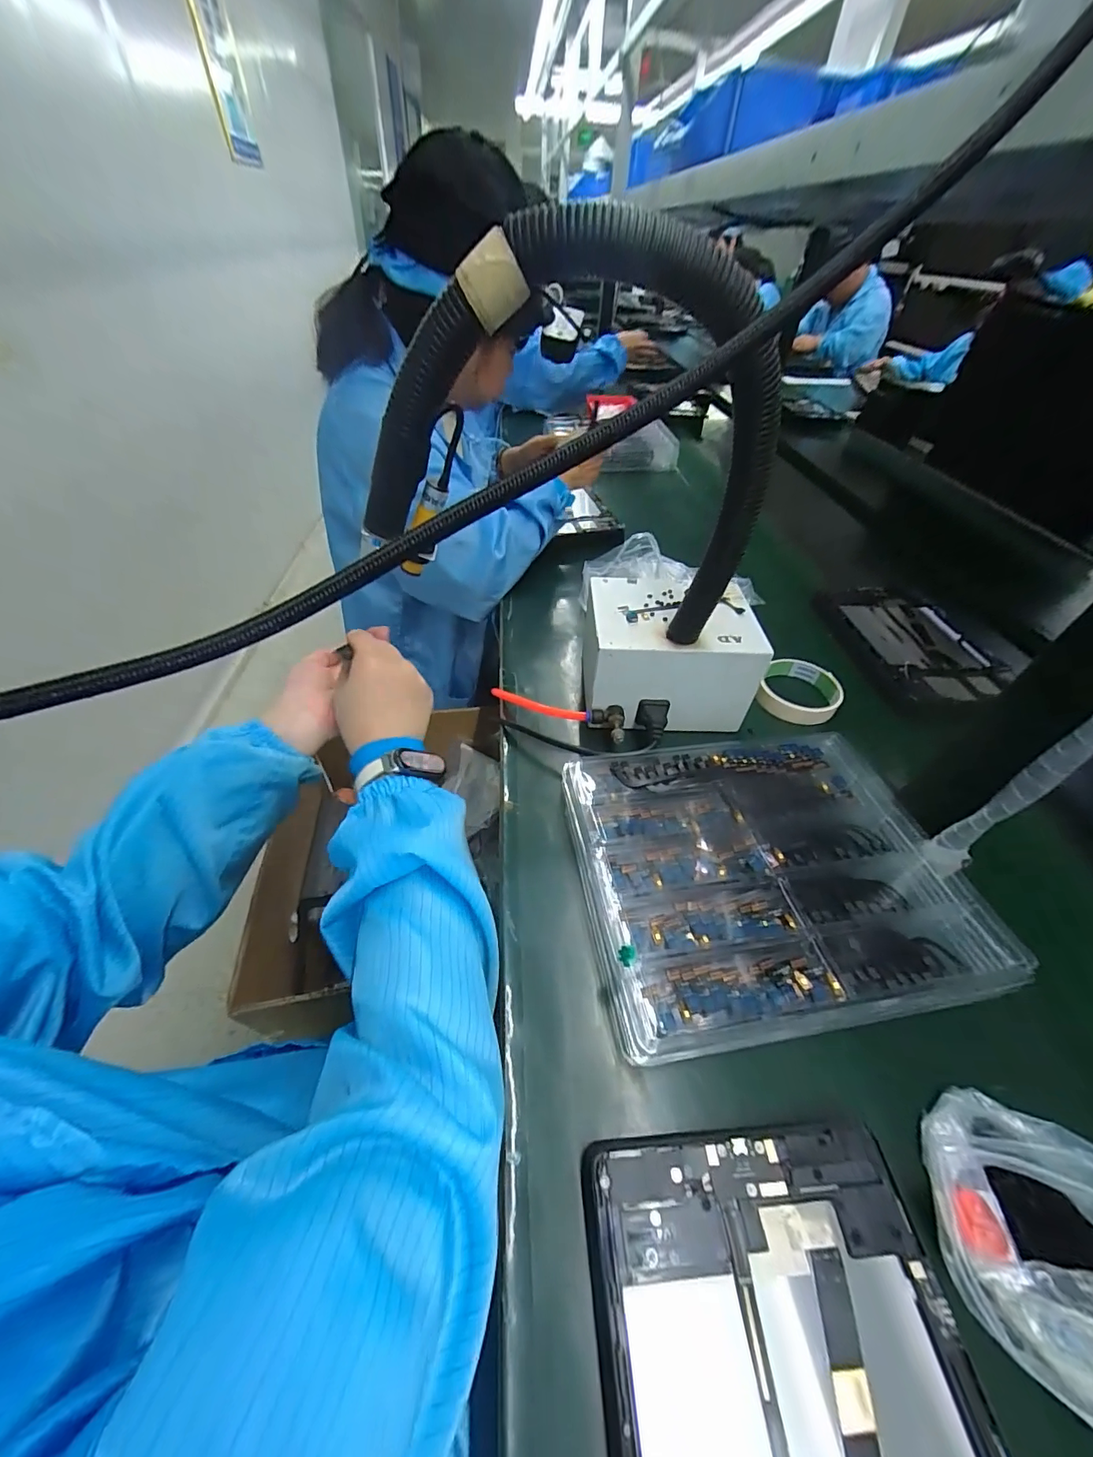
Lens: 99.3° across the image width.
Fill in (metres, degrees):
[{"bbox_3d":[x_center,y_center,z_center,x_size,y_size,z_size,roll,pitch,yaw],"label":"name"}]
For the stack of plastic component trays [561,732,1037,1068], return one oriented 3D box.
[{"bbox_3d":[0.166,0.102,0.360,0.275,0.029,0.221,-5,48,-8],"label":"stack of plastic component trays"}]

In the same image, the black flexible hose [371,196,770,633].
[{"bbox_3d":[0.015,-0.158,0.327,0.263,0.275,0.048,1,48,-3],"label":"black flexible hose"}]

